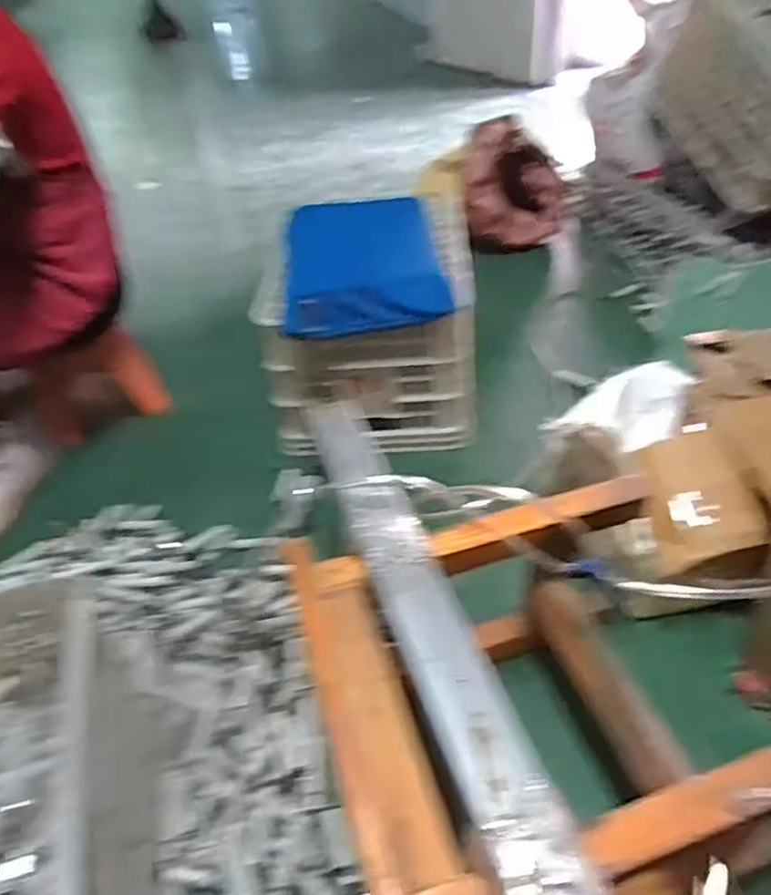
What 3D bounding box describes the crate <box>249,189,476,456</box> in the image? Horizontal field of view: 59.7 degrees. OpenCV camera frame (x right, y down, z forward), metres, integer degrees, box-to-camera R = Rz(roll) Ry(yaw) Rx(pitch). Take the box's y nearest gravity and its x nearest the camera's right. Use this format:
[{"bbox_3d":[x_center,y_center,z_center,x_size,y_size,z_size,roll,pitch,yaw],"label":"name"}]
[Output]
[{"bbox_3d":[-0.022,-0.246,1.264,0.357,0.274,0.397,-2,42,5],"label":"crate"}]

